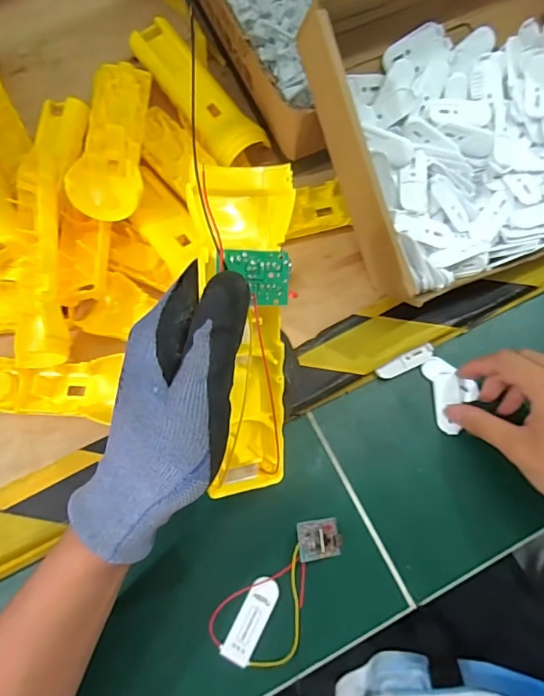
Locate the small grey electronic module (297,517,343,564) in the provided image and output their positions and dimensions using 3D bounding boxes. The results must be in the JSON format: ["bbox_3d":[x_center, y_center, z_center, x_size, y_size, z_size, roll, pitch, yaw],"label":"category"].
[{"bbox_3d":[0.037,0.139,0.339,0.036,0.012,0.027,3,71,-27],"label":"small grey electronic module"}]

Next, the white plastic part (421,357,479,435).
[{"bbox_3d":[0.146,0.036,0.375,0.036,0.005,0.062,-11,75,-4],"label":"white plastic part"}]

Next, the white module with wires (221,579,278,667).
[{"bbox_3d":[-0.014,0.194,0.333,0.021,0.008,0.058,29,76,7],"label":"white module with wires"}]

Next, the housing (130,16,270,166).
[{"bbox_3d":[-0.068,-0.225,0.410,0.046,0.019,0.153,-35,78,-10],"label":"housing"}]

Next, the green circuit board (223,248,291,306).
[{"bbox_3d":[-0.007,-0.033,0.216,0.030,0.004,0.025,-2,98,-19],"label":"green circuit board"}]

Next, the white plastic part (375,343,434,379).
[{"bbox_3d":[0.109,0.012,0.381,0.050,0.007,0.013,-25,76,-8],"label":"white plastic part"}]

